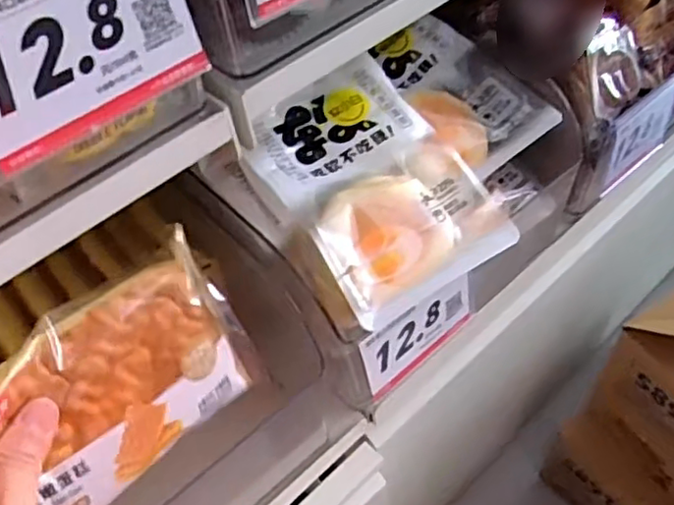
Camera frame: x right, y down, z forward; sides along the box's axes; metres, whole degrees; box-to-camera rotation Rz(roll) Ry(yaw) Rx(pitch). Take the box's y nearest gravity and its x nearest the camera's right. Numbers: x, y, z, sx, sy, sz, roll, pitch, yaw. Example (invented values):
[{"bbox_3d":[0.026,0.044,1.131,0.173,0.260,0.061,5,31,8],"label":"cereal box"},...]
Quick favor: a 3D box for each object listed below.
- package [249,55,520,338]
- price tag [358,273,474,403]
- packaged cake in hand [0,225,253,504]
[{"bbox_3d":[0.017,-0.045,0.426,0.126,0.043,0.169,-31,76,-20],"label":"package"},{"bbox_3d":[0.056,0.052,0.438,0.097,0.065,0.005,-35,46,-23],"label":"price tag"},{"bbox_3d":[-0.111,0.077,0.332,0.032,0.105,0.142,0,27,48],"label":"packaged cake in hand"}]

